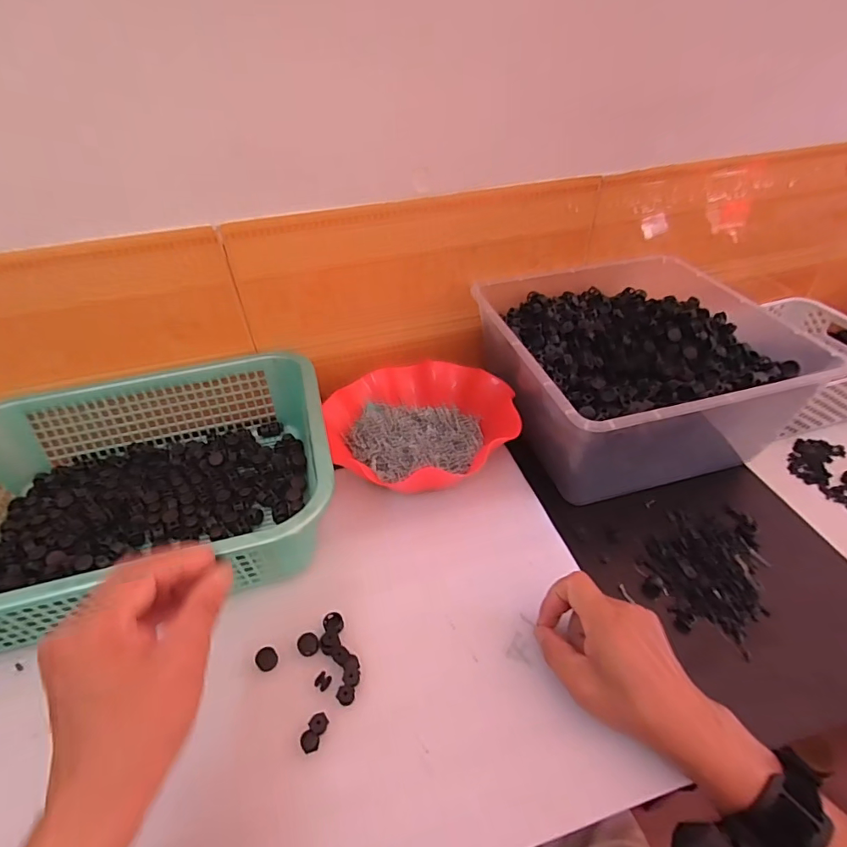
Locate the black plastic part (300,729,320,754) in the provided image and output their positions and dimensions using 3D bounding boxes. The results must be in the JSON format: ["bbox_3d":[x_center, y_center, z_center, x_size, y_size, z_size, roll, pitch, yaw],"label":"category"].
[{"bbox_3d":[-0.084,0.234,0.358,0.013,0.005,0.013,-9,41,-9],"label":"black plastic part"}]

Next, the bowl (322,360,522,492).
[{"bbox_3d":[-0.004,-0.007,0.566,0.204,0.056,0.216,-1,42,1],"label":"bowl"}]

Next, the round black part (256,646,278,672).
[{"bbox_3d":[-0.131,0.196,0.405,0.017,0.006,0.018,-1,42,1],"label":"round black part"}]

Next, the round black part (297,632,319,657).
[{"bbox_3d":[-0.098,0.187,0.413,0.017,0.005,0.017,-1,42,1],"label":"round black part"}]

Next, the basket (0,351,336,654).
[{"bbox_3d":[-0.290,0.059,0.491,0.383,0.100,0.299,-12,43,-10],"label":"basket"}]

